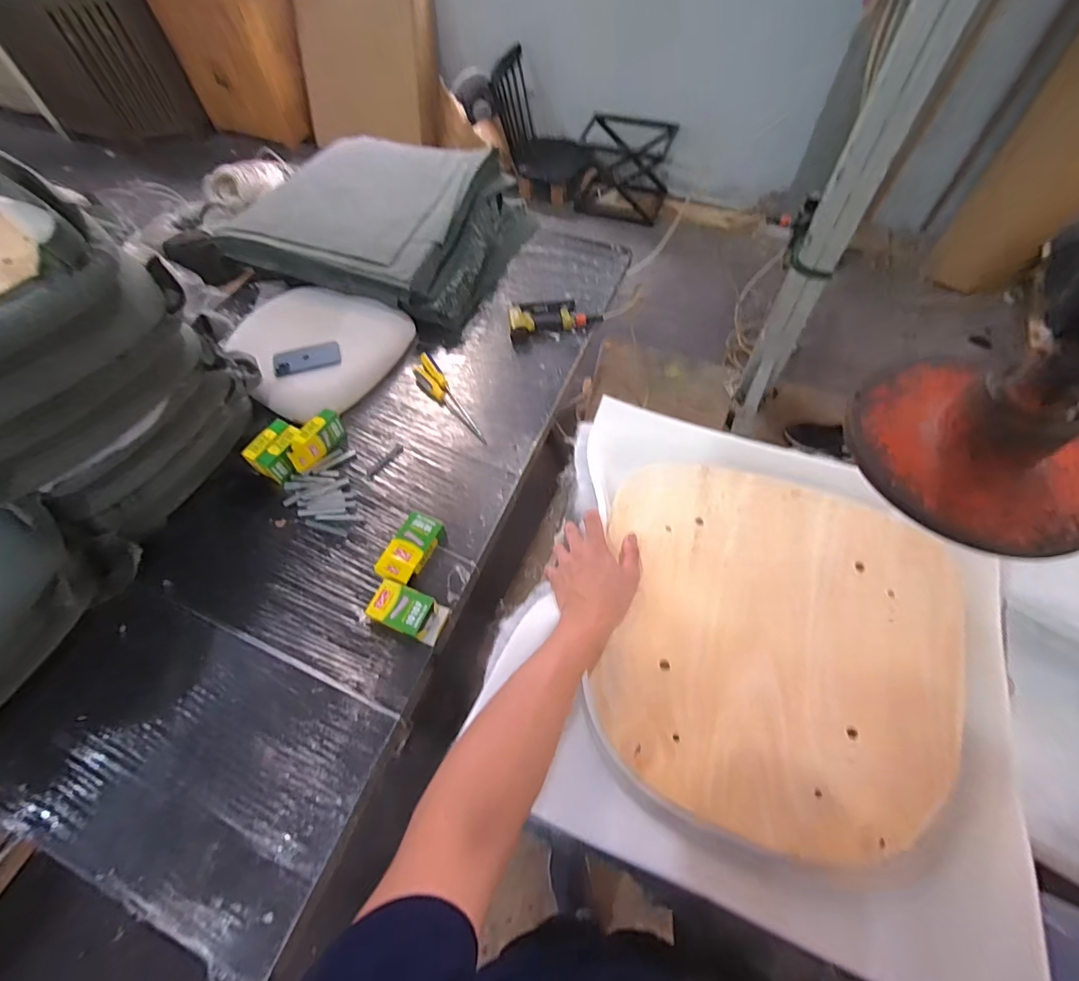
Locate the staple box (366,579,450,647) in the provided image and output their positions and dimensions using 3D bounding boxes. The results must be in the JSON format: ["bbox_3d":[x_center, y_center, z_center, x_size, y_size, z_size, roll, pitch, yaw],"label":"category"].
[{"bbox_3d":[-0.249,0.231,0.905,0.143,0.039,0.079,19,61,12],"label":"staple box"}]

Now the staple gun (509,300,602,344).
[{"bbox_3d":[0.037,-0.485,1.318,0.252,0.043,0.139,-11,60,-5],"label":"staple gun"}]

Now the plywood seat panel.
[{"bbox_3d":[0.277,0.160,0.571,0.408,0.024,0.421,18,61,11],"label":"plywood seat panel"}]

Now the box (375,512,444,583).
[{"bbox_3d":[-0.261,0.119,0.970,0.087,0.042,0.149,21,62,13],"label":"box"}]

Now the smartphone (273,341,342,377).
[{"bbox_3d":[-0.575,-0.327,1.184,0.156,0.008,0.058,-17,95,-12],"label":"smartphone"}]

